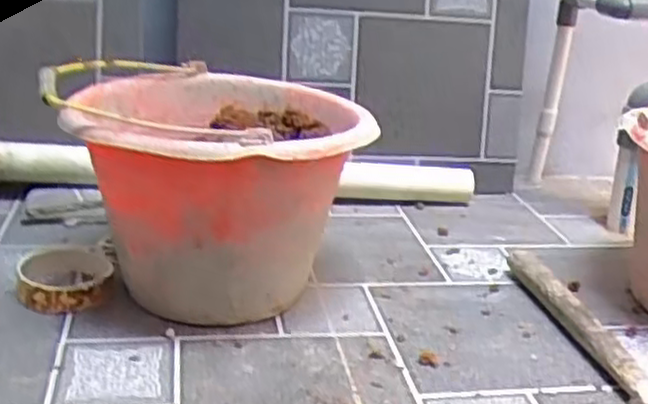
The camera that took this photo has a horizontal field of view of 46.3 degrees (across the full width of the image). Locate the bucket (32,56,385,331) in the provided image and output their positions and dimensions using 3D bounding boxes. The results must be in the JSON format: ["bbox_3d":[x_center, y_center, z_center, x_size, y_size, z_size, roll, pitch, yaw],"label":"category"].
[{"bbox_3d":[-0.104,-0.008,0.772,0.266,0.203,0.267,4,21,-2],"label":"bucket"}]

